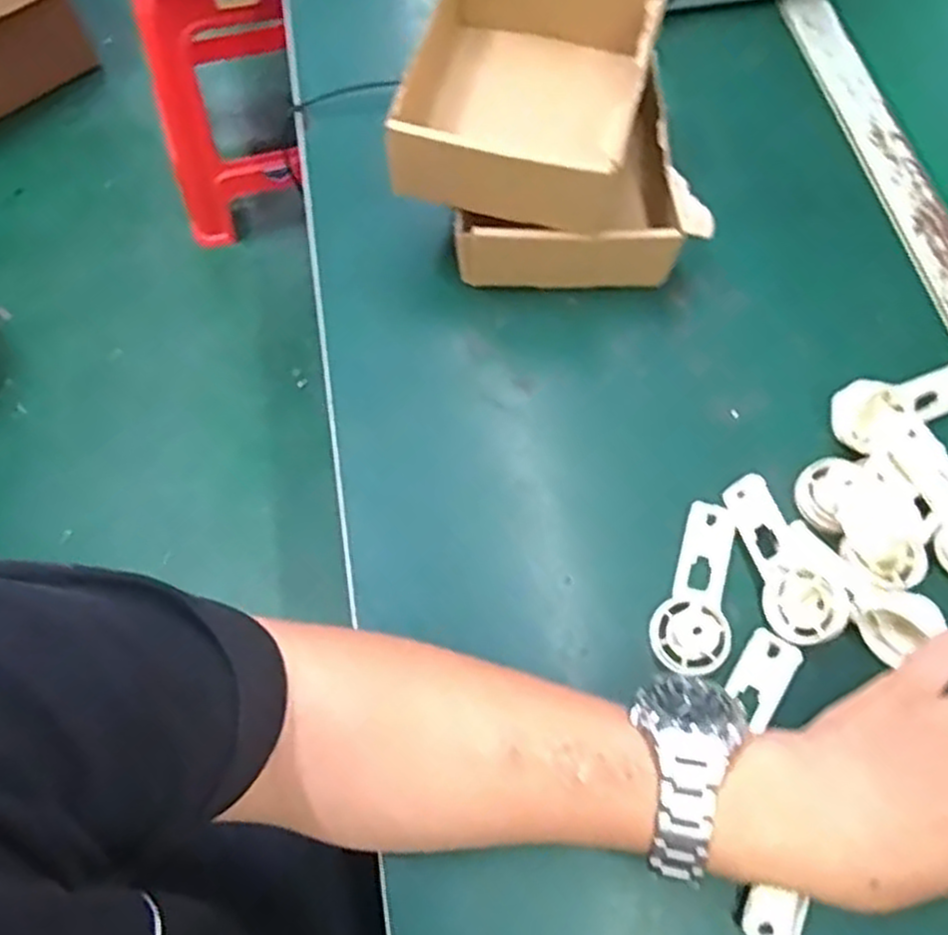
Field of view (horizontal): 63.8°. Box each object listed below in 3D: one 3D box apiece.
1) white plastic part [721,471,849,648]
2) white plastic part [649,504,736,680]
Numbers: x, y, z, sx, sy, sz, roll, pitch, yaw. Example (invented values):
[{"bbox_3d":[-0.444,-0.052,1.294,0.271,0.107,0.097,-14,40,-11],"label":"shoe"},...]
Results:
[{"bbox_3d":[0.161,0.050,0.409,0.035,0.010,0.094,-32,61,15],"label":"white plastic part"},{"bbox_3d":[0.123,0.063,0.411,0.039,0.009,0.092,19,66,7],"label":"white plastic part"}]

